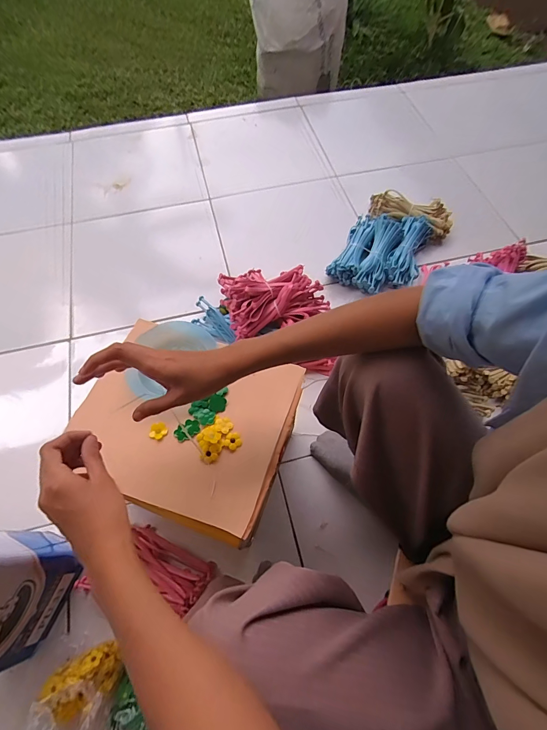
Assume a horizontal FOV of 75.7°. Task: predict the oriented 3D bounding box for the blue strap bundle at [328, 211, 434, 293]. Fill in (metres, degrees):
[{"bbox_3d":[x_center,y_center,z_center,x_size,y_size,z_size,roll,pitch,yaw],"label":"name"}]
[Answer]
[{"bbox_3d":[0.278,-0.295,0.889,0.199,0.064,0.249,25,66,12],"label":"blue strap bundle"}]

